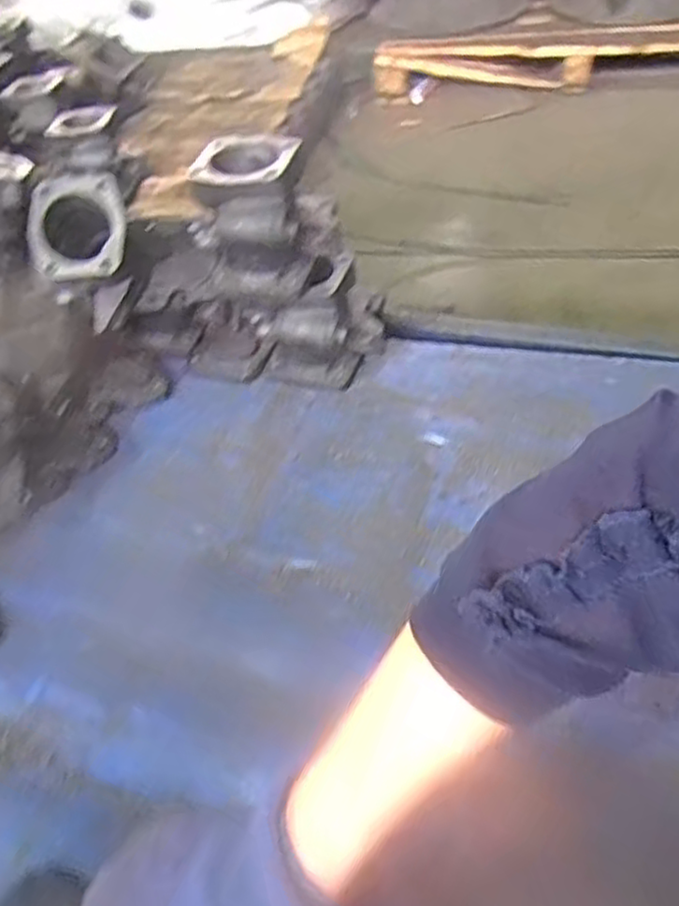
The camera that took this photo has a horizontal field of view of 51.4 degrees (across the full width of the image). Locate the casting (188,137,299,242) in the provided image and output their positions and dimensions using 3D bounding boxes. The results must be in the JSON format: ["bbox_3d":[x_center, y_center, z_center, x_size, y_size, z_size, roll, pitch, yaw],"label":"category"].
[{"bbox_3d":[-0.093,-0.264,0.720,0.107,0.071,0.101,-4,47,5],"label":"casting"}]

